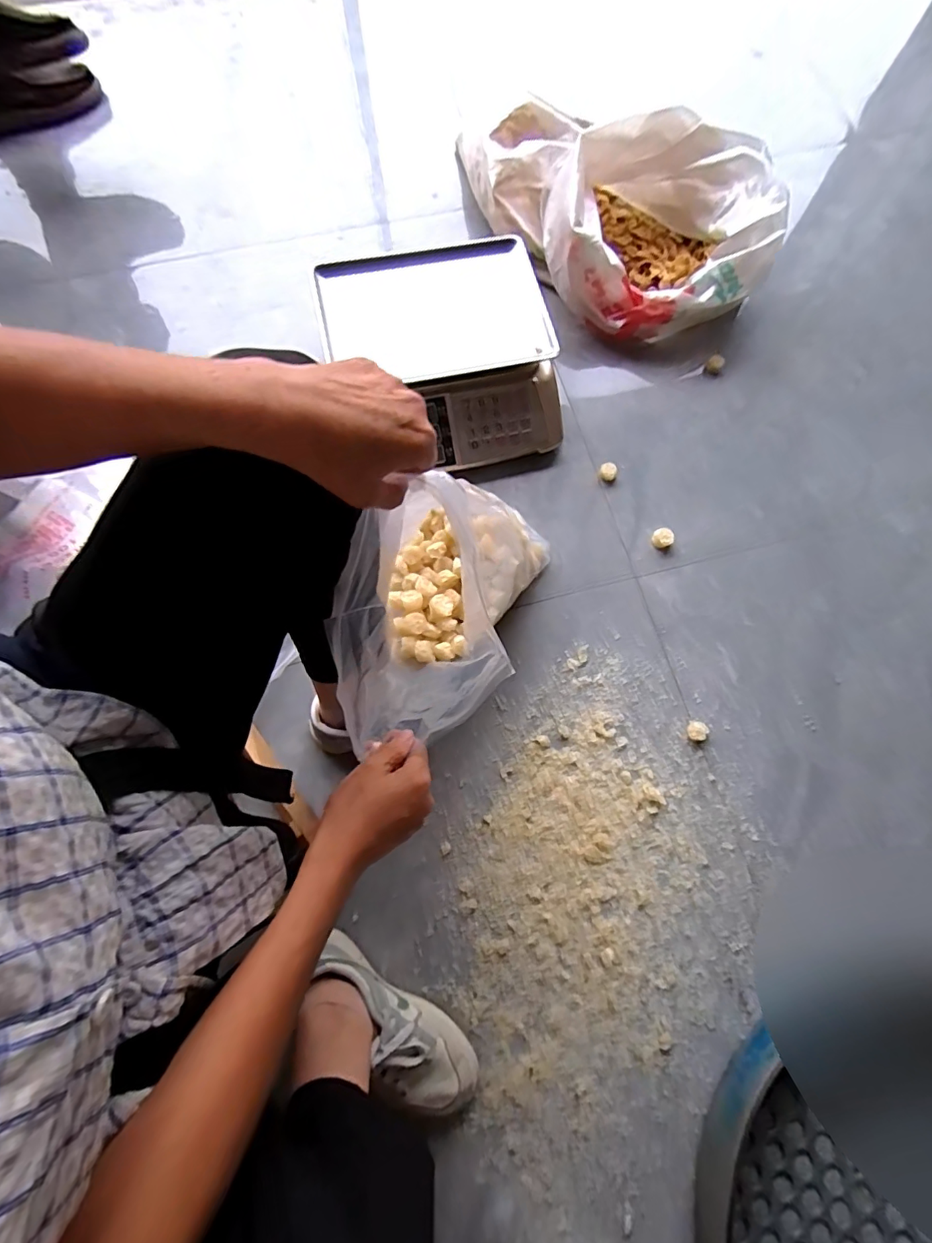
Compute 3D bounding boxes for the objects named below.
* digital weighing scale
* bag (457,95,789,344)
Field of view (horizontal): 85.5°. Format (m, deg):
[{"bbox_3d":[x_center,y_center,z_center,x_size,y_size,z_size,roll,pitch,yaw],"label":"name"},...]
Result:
[{"bbox_3d":[-0.033,-0.403,0.801,0.335,0.141,0.327,-16,74,-4],"label":"digital weighing scale"},{"bbox_3d":[0.251,-0.713,0.856,0.322,0.142,0.540,-40,77,-10],"label":"bag"}]

